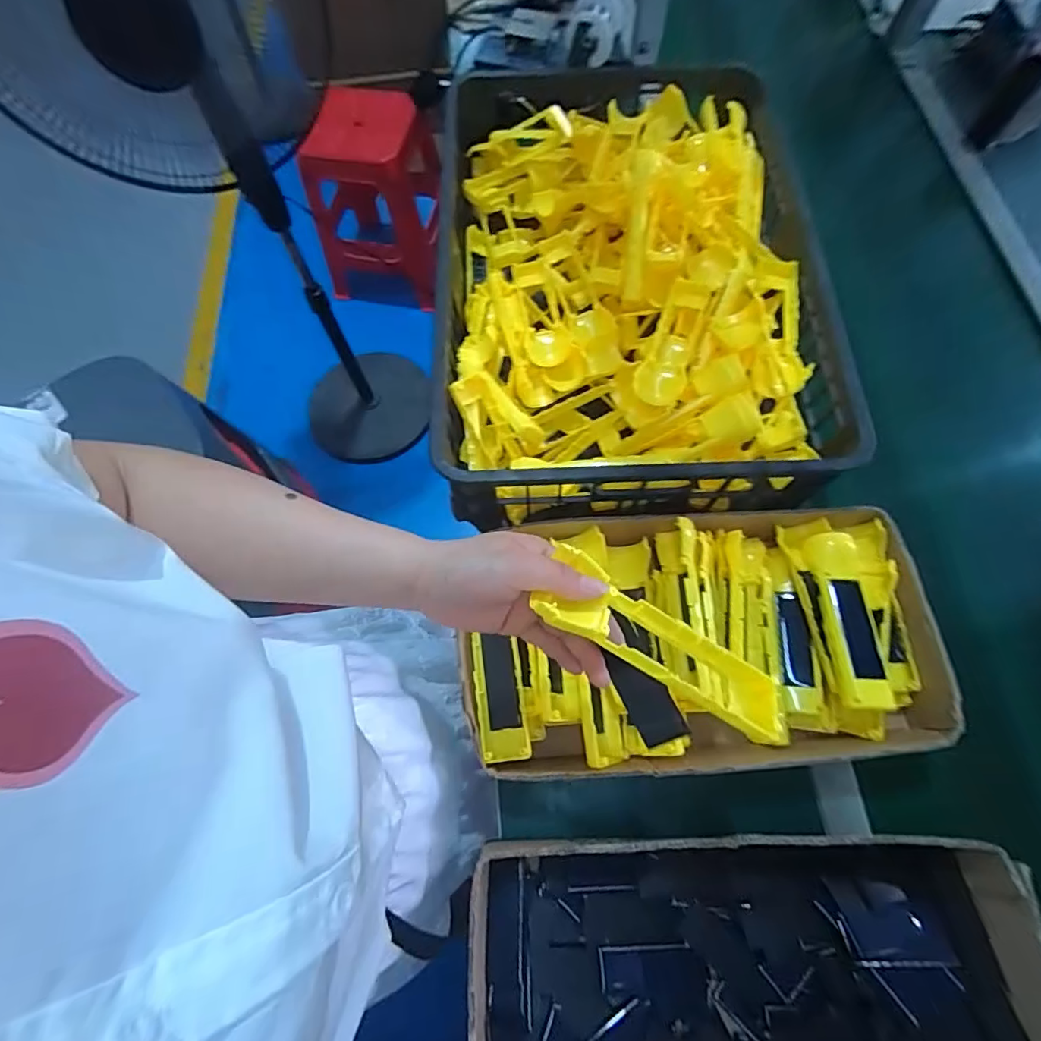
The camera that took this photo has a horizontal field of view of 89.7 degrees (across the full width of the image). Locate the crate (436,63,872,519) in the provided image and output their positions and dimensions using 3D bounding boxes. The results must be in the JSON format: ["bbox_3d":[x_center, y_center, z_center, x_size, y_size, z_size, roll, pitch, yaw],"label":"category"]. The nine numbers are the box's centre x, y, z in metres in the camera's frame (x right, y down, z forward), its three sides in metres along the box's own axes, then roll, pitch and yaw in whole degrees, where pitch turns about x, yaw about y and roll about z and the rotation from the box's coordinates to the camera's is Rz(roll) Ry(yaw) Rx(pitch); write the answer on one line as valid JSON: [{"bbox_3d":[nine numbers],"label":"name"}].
[{"bbox_3d":[0.122,-0.298,0.634,0.412,0.119,0.601,0,69,1],"label":"crate"}]

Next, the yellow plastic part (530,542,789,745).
[{"bbox_3d":[0.090,0.076,0.313,0.174,0.029,0.049,31,72,-9],"label":"yellow plastic part"}]

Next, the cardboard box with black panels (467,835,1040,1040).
[{"bbox_3d":[0.179,0.371,0.402,0.424,0.079,0.226,0,69,1],"label":"cardboard box with black panels"}]

